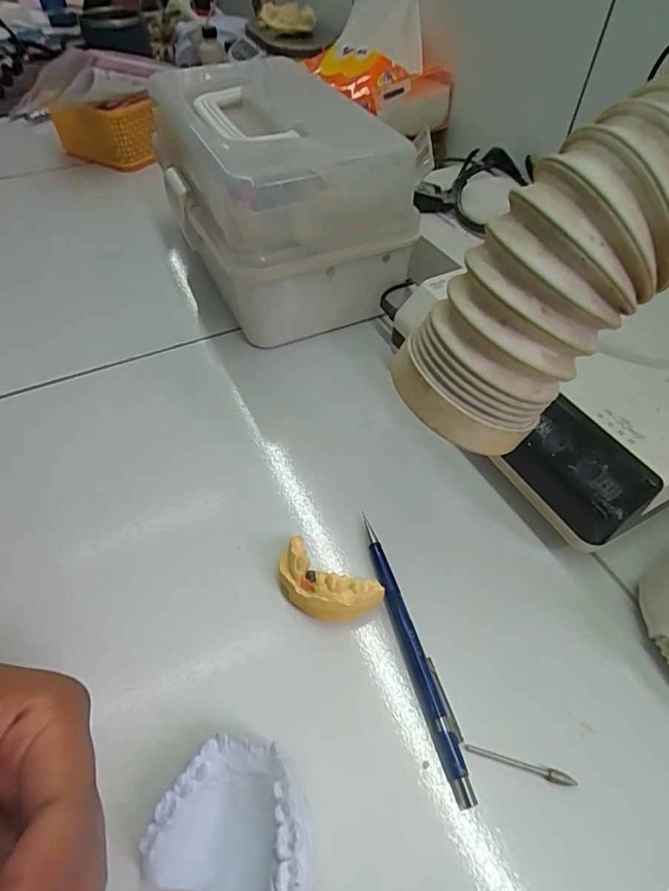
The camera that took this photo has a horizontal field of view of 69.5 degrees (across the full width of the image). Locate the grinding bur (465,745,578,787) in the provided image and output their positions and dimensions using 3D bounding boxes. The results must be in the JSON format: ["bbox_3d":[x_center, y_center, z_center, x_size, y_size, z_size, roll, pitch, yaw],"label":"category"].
[{"bbox_3d":[0.080,0.138,0.208,0.045,0.005,0.004,12,53,12],"label":"grinding bur"}]

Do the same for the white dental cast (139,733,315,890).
[{"bbox_3d":[-0.037,0.147,0.191,0.061,0.022,0.048,7,52,8],"label":"white dental cast"}]

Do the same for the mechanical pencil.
[{"bbox_3d":[0.038,0.096,0.235,0.013,0.015,0.131,-14,52,-8],"label":"mechanical pencil"}]

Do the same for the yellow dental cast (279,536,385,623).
[{"bbox_3d":[-0.006,0.073,0.246,0.054,0.023,0.026,24,56,21],"label":"yellow dental cast"}]

